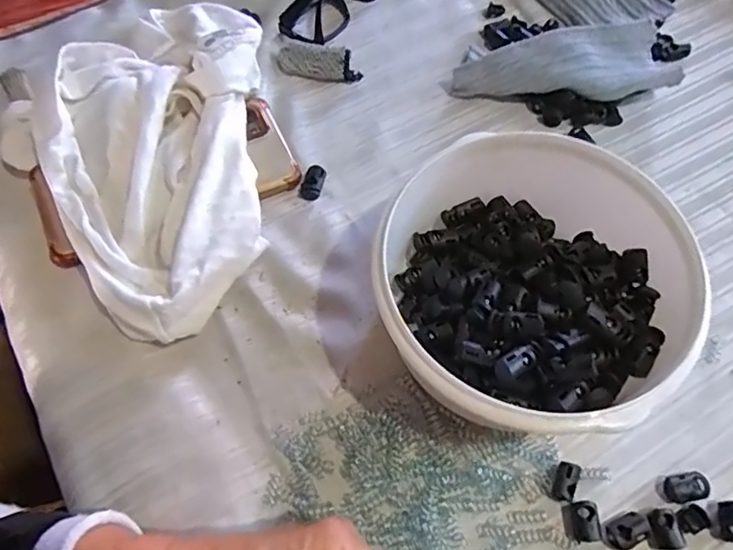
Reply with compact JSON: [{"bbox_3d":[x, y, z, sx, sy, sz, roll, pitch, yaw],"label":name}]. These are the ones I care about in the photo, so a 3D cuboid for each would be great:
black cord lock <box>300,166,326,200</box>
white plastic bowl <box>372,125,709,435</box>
[{"bbox_3d":[-0.037,-0.064,0.388,0.014,0.007,0.025,16,65,9],"label":"black cord lock"},{"bbox_3d":[0.088,0.010,0.310,0.160,0.079,0.159,0,63,1],"label":"white plastic bowl"}]

